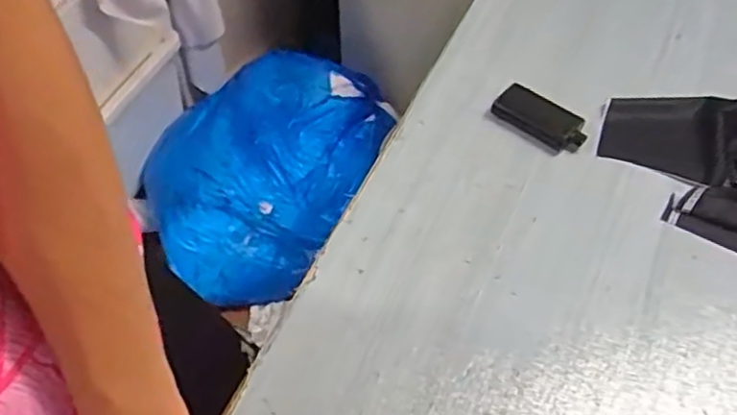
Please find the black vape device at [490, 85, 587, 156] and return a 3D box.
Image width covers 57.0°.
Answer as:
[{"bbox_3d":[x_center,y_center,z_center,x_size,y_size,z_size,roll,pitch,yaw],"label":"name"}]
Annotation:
[{"bbox_3d":[0.176,-0.090,0.694,0.095,0.011,0.051,37,60,24],"label":"black vape device"}]

